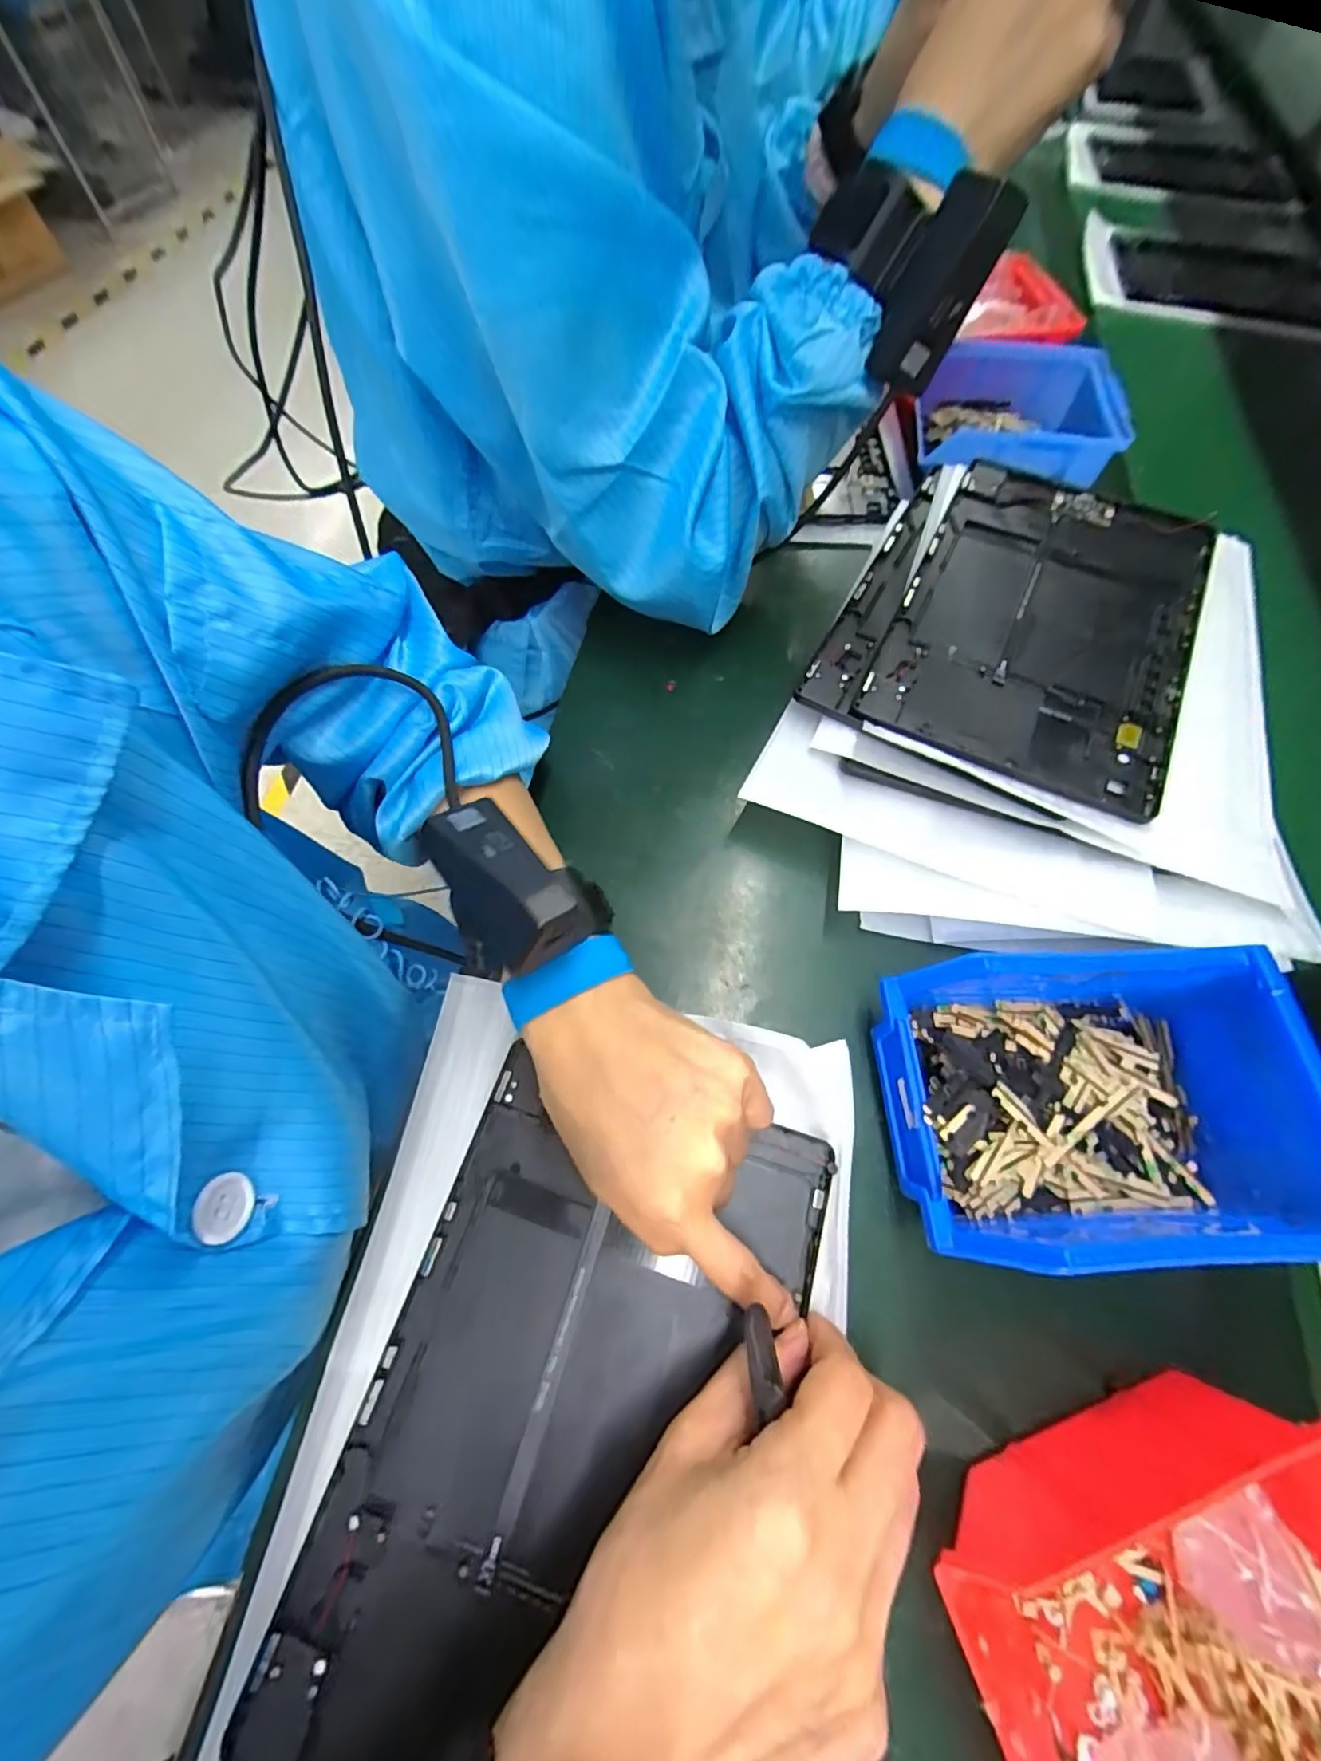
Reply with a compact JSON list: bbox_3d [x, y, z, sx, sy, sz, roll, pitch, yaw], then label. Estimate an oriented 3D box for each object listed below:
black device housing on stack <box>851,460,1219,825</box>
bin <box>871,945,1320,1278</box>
[{"bbox_3d":[0.223,-0.153,0.327,0.152,0.008,0.229,26,73,12],"label":"black device housing on stack"},{"bbox_3d":[0.169,0.089,0.236,0.142,0.077,0.112,-2,66,-3],"label":"bin"}]

